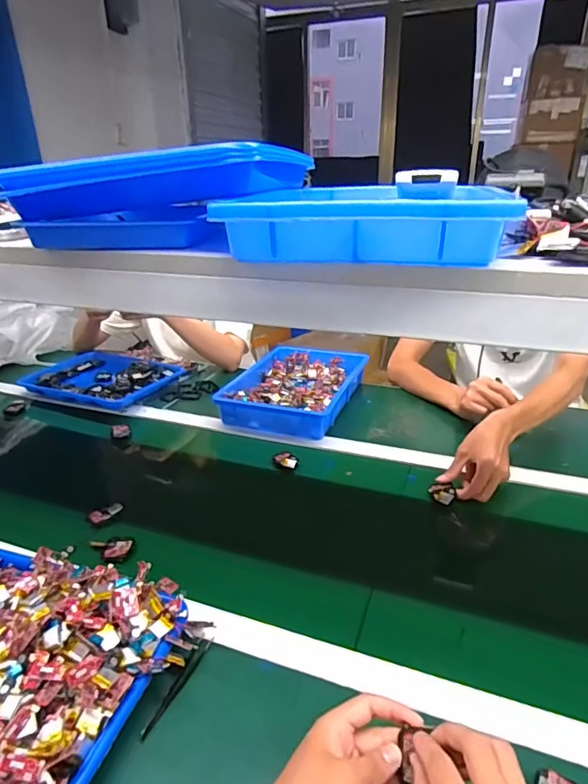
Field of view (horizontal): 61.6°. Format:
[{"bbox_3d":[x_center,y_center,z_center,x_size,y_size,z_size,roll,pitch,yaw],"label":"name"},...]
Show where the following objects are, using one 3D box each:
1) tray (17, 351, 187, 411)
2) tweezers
[{"bbox_3d":[-0.437,-0.034,1.139,0.319,0.034,0.231,7,27,18],"label":"tray"},{"bbox_3d":[-0.120,0.302,0.511,0.010,0.017,0.115,10,28,24],"label":"tweezers"}]

